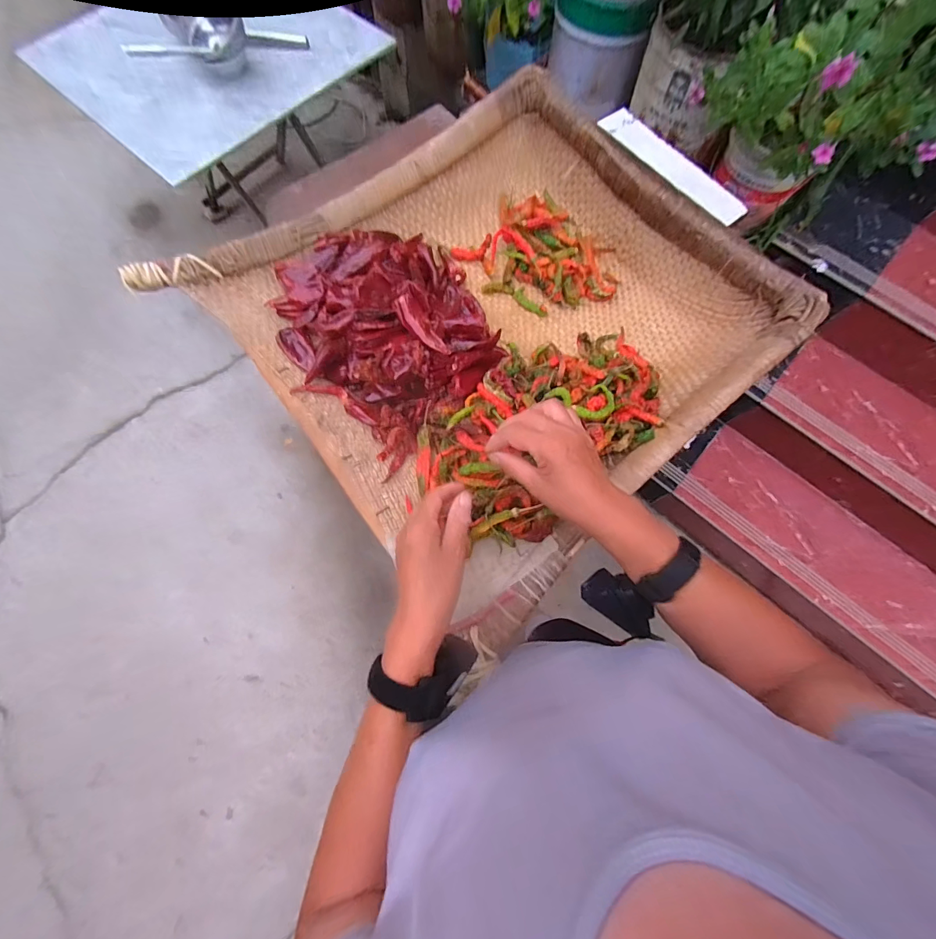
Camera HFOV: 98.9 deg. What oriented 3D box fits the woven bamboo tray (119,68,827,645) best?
[{"bbox_3d":[0.027,-0.210,0.548,0.569,0.140,0.603,-39,77,-13],"label":"woven bamboo tray"}]

